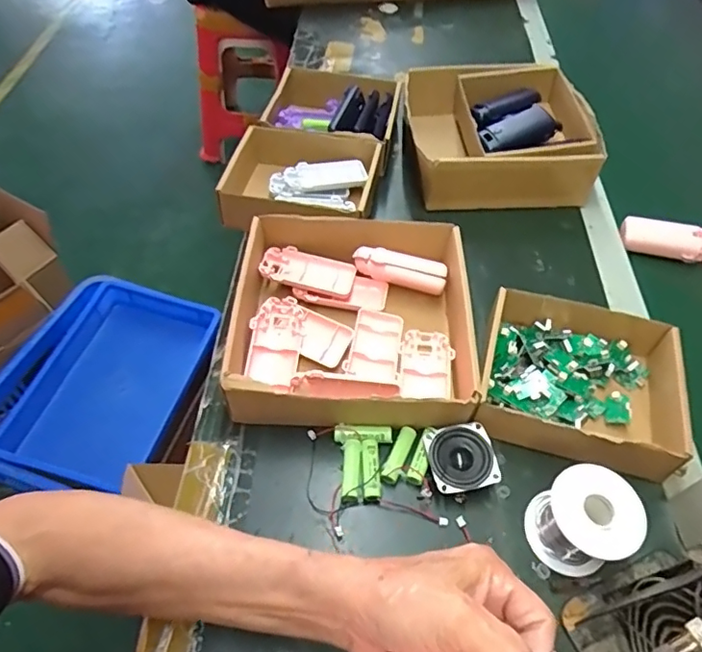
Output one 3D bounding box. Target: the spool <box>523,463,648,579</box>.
[{"bbox_3d":[0.173,0.145,0.398,0.059,0.062,0.063,-7,54,-8],"label":"spool"}]

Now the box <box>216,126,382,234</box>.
[{"bbox_3d":[-0.062,-0.170,0.651,0.177,0.077,0.191,10,53,5],"label":"box"}]

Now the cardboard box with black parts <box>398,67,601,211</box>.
[{"bbox_3d":[0.185,-0.243,0.695,0.221,0.090,0.201,-1,53,-3],"label":"cardboard box with black parts"}]

